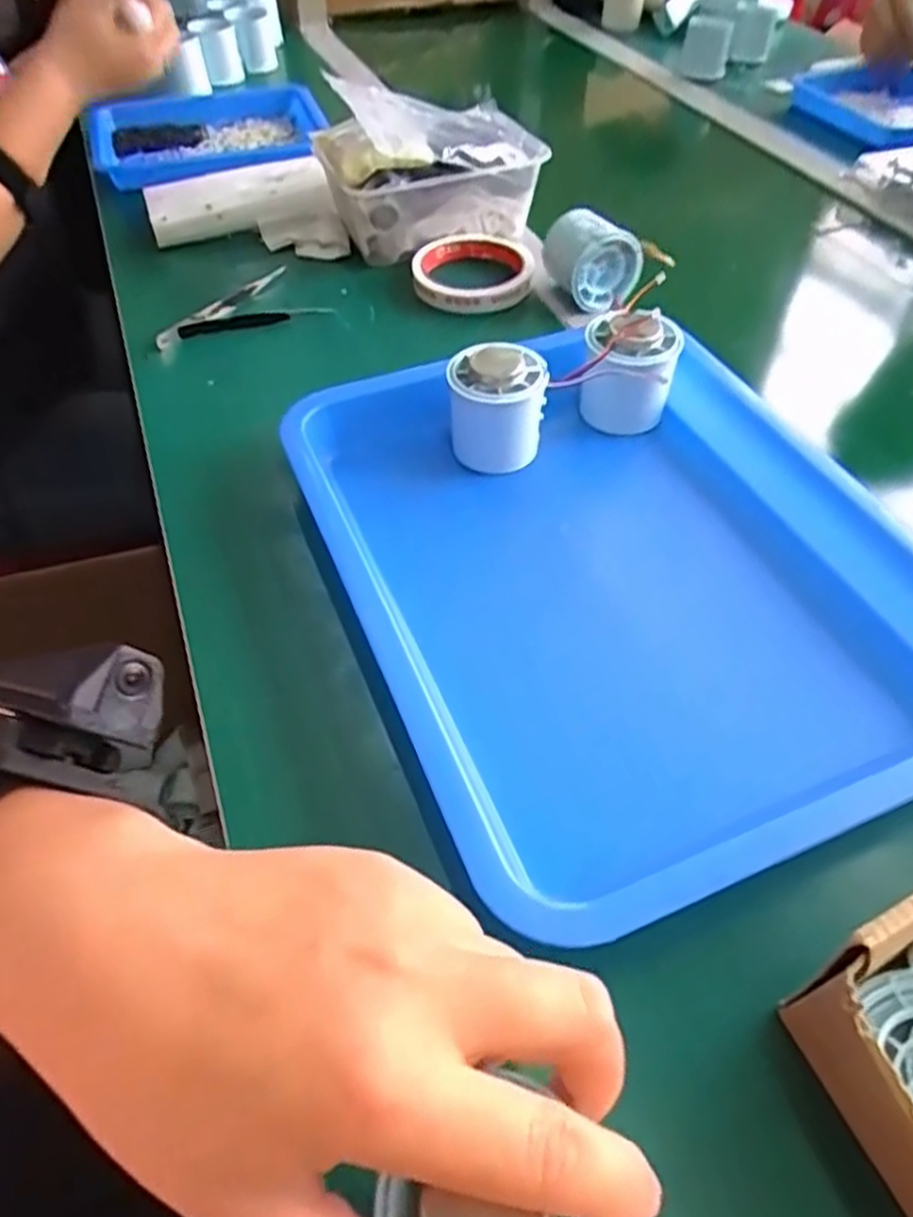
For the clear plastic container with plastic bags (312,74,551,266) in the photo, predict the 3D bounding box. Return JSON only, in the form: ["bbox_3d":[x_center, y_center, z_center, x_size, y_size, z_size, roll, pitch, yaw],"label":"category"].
[{"bbox_3d":[-0.024,-0.354,0.592,0.162,0.089,0.128,-24,53,-20],"label":"clear plastic container with plastic bags"}]

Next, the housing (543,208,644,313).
[{"bbox_3d":[0.097,-0.253,0.538,0.051,0.057,0.052,-17,51,-15],"label":"housing"}]

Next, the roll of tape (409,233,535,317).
[{"bbox_3d":[0.011,-0.258,0.572,0.088,0.024,0.098,-4,49,-4],"label":"roll of tape"}]

